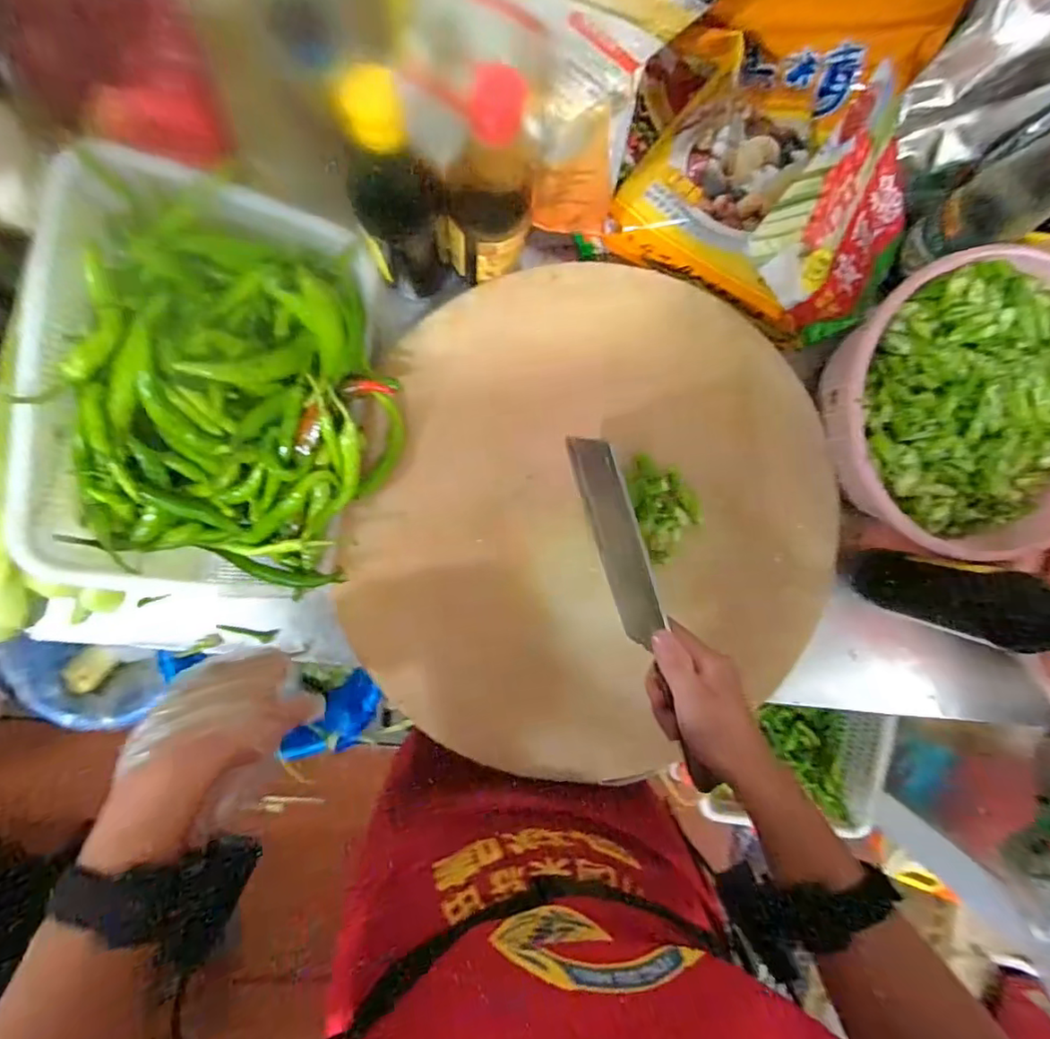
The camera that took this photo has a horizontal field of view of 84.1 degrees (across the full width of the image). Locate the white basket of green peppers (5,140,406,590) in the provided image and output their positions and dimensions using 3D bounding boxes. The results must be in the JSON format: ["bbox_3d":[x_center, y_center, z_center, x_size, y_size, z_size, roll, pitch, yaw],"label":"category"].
[{"bbox_3d":[-0.232,-0.092,0.444,0.246,0.081,0.312,16,91,-7],"label":"white basket of green peppers"}]

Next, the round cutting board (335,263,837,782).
[{"bbox_3d":[0.069,0.013,0.533,0.425,0.050,0.439,0,93,-6],"label":"round cutting board"}]

